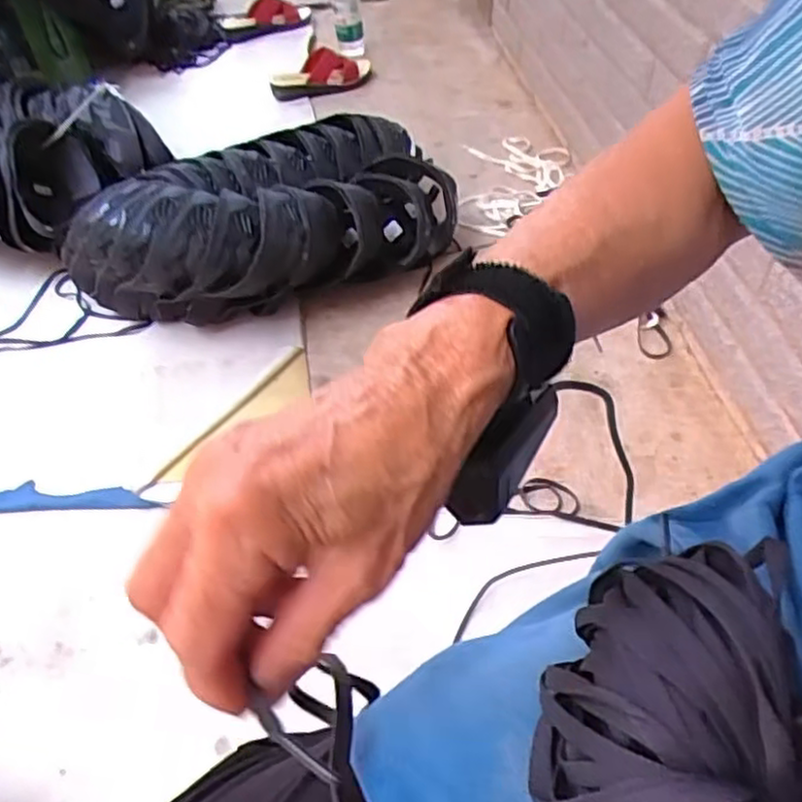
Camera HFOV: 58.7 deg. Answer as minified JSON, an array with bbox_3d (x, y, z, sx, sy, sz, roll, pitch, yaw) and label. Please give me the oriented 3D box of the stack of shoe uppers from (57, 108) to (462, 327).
[{"bbox_3d":[-0.194,-0.283,1.099,0.564,0.188,0.335,-32,54,-24],"label":"stack of shoe uppers"}]

